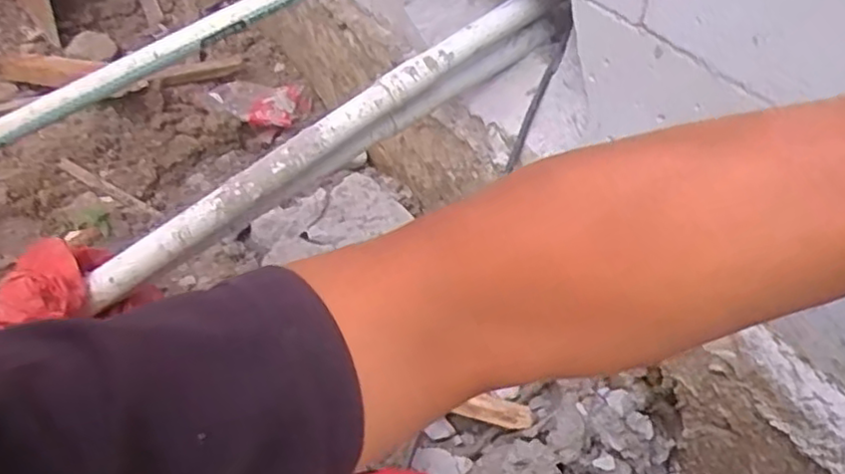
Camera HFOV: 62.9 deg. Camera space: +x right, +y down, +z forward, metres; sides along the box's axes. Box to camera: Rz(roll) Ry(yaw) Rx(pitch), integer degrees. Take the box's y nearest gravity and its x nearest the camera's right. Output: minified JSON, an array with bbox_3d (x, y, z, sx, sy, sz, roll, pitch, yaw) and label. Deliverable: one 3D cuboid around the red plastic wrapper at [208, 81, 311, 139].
[{"bbox_3d":[-0.283,-0.223,1.178,0.184,0.031,0.099,2,48,5],"label":"red plastic wrapper"}]

